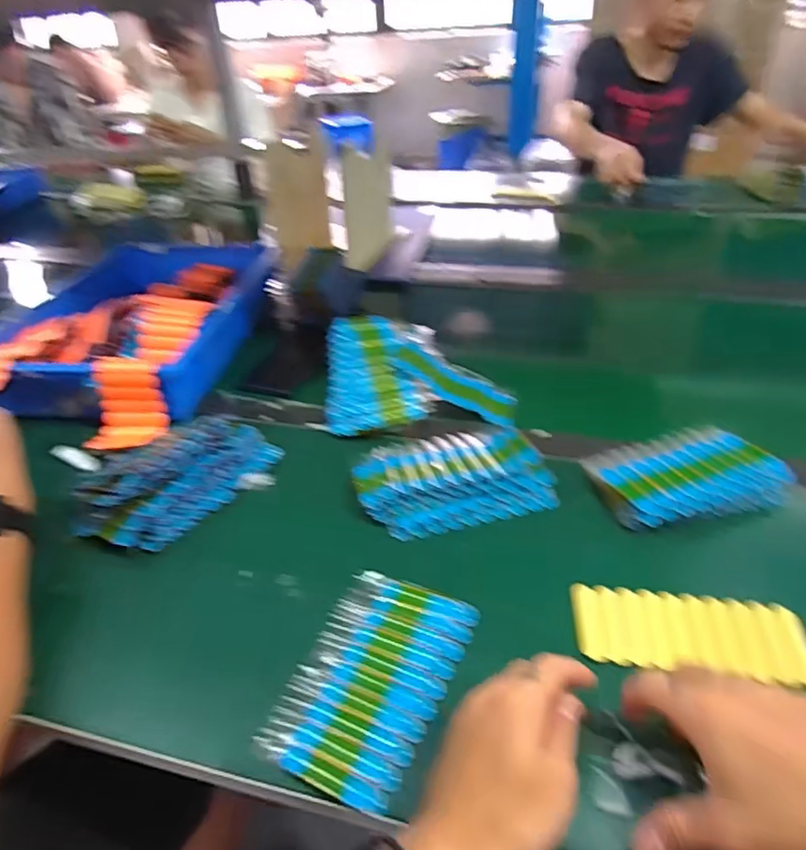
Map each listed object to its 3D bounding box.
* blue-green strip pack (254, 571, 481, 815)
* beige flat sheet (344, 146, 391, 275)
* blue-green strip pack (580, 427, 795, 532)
[{"bbox_3d":[-0.021,0.169,0.390,0.099,0.009,0.151,15,40,23],"label":"blue-green strip pack"},{"bbox_3d":[-0.060,-0.375,0.999,0.087,0.192,0.015,-8,21,-25],"label":"beige flat sheet"},{"bbox_3d":[0.257,0.041,0.523,0.167,0.026,0.108,-11,37,-11],"label":"blue-green strip pack"}]

